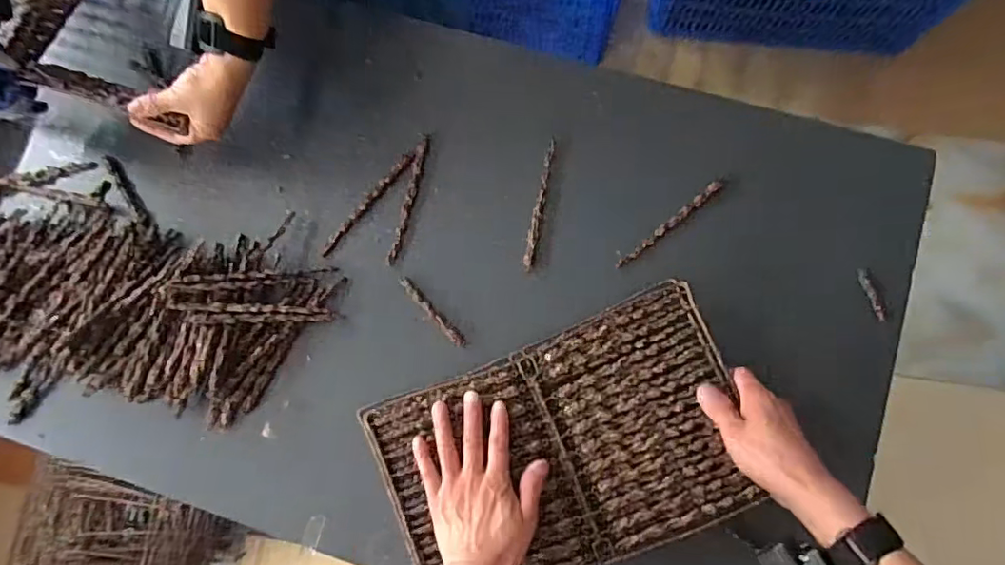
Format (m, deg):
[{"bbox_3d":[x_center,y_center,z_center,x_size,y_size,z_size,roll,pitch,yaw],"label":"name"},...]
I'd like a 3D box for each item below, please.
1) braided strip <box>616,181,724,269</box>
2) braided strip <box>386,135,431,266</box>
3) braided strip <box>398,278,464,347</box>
[{"bbox_3d":[0.182,-0.062,0.593,0.144,0.014,0.012,-40,82,-4],"label":"braided strip"},{"bbox_3d":[-0.105,-0.095,0.616,0.014,0.008,0.154,13,82,4],"label":"braided strip"},{"bbox_3d":[-0.077,0.031,0.596,0.013,0.010,0.099,-43,82,-5],"label":"braided strip"}]

